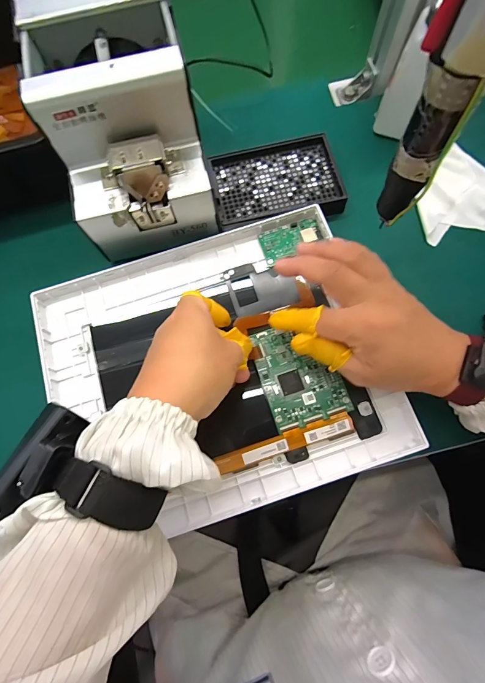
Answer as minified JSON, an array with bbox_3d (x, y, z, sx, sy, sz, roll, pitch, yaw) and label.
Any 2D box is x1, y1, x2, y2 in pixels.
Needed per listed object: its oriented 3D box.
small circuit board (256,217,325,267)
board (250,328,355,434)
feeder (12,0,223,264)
[{"bbox_3d":[0.051,-0.105,0.355,0.063,0.004,0.037,-18,73,-3],"label":"small circuit board"},{"bbox_3d":[0.051,0.028,0.311,0.068,0.004,0.090,-18,73,-3],"label":"board"},{"bbox_3d":[-0.104,-0.196,0.320,0.128,0.137,0.173,-16,73,-2],"label":"feeder"}]

